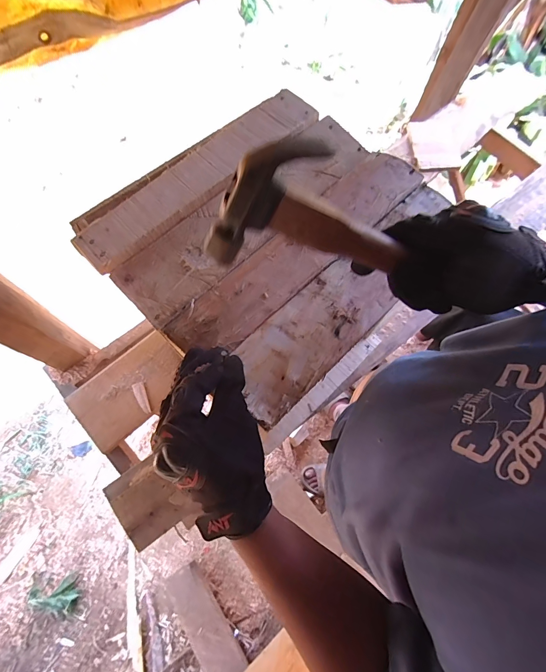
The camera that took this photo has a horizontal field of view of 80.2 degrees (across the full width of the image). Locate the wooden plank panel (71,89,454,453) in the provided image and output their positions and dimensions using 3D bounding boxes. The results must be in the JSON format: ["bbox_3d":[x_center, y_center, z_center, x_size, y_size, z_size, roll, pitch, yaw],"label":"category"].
[{"bbox_3d":[-0.002,-0.141,0.421,0.373,0.030,0.418,-42,75,-13],"label":"wooden plank panel"}]

